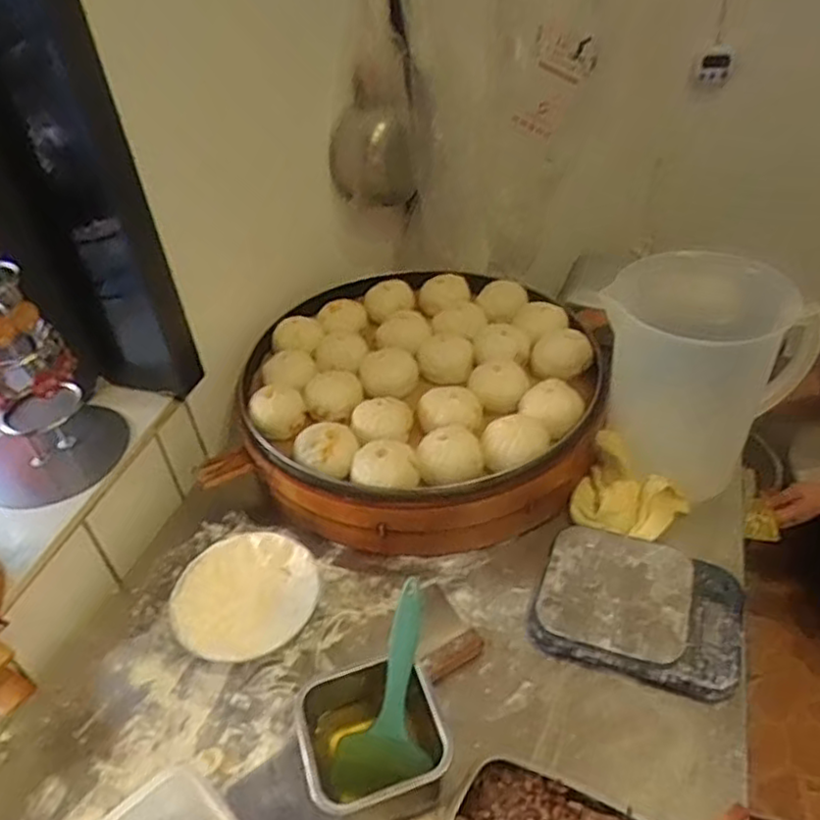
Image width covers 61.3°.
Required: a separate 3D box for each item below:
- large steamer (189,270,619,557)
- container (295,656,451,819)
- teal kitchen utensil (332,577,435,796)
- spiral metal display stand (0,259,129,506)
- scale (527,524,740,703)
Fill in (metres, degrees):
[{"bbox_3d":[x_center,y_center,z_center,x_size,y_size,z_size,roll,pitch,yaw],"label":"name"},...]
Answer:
[{"bbox_3d":[0.011,-0.023,0.966,0.468,0.117,0.468,-3,40,3],"label":"large steamer"},{"bbox_3d":[-0.031,0.301,0.618,0.119,0.093,0.120,-15,41,-11],"label":"container"},{"bbox_3d":[-0.009,0.251,0.617,0.077,0.029,0.193,15,88,23],"label":"teal kitchen utensil"},{"bbox_3d":[-0.452,-0.027,0.801,0.162,0.296,0.138,-7,40,-1],"label":"spiral metal display stand"},{"bbox_3d":[0.243,0.209,0.737,0.201,0.035,0.155,13,44,21],"label":"scale"}]

